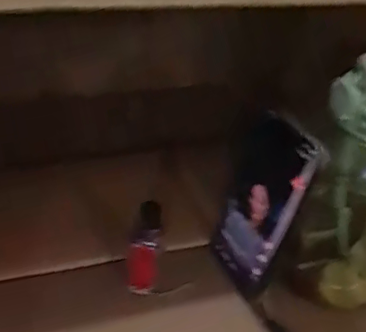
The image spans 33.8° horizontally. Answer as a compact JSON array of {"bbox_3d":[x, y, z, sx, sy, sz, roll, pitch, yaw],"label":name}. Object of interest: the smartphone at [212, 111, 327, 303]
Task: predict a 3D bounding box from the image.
[{"bbox_3d":[0.064,0.032,0.493,0.015,0.161,0.076,-7,44,-31],"label":"smartphone"}]

